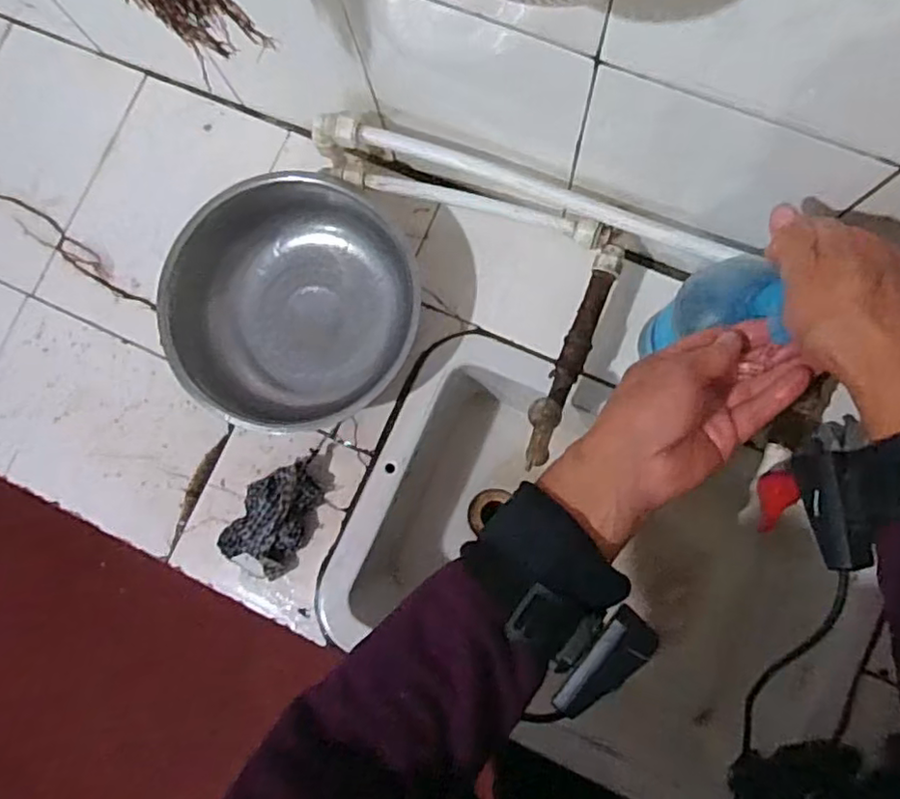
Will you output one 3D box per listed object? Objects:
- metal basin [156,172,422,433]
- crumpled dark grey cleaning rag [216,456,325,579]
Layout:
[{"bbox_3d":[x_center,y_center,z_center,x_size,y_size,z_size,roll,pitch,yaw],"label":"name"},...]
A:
[{"bbox_3d":[-0.165,-0.100,0.683,0.270,0.084,0.263,-1,83,6],"label":"metal basin"},{"bbox_3d":[-0.191,0.125,0.680,0.082,0.041,0.134,31,87,9],"label":"crumpled dark grey cleaning rag"}]

